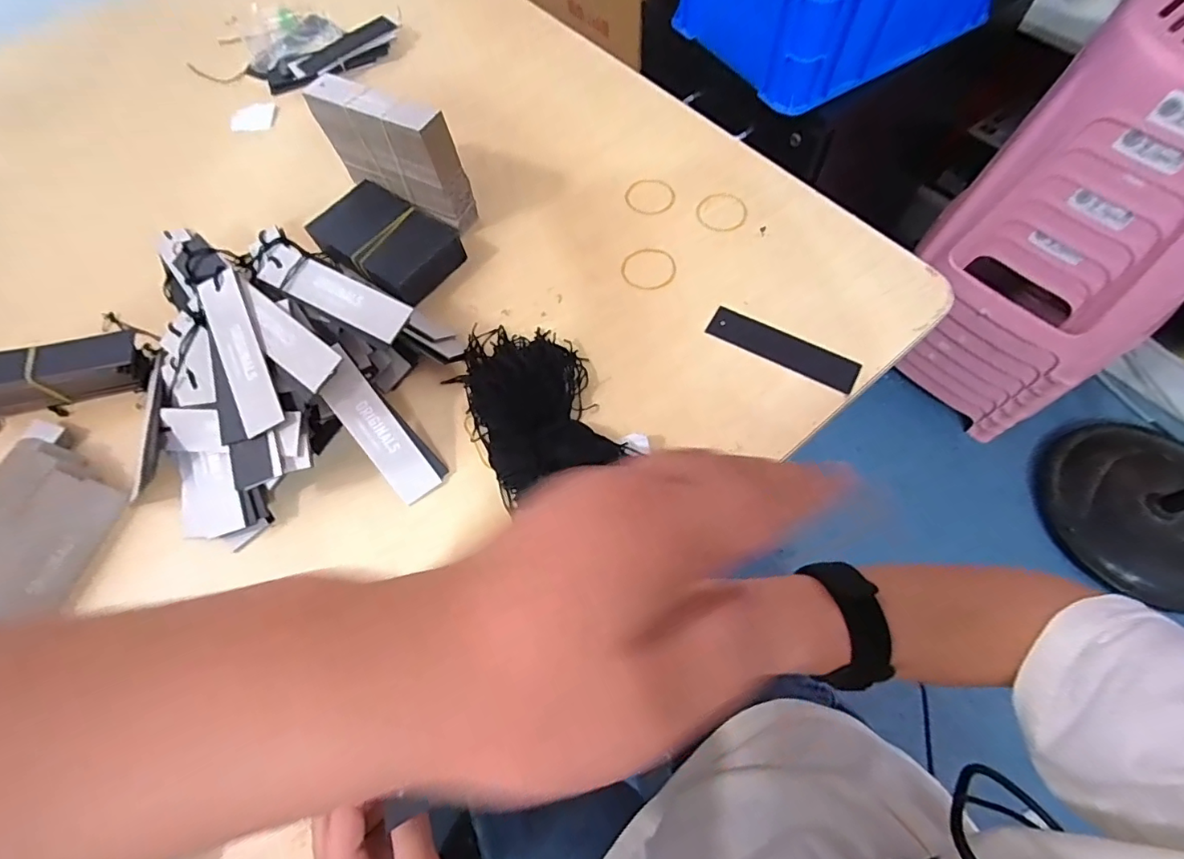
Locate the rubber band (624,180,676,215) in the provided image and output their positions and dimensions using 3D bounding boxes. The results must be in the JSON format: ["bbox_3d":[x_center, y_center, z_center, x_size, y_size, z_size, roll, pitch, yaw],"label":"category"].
[{"bbox_3d":[0.059,-0.234,0.526,0.047,0.004,0.045,-1,75,2],"label":"rubber band"}]

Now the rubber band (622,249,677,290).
[{"bbox_3d":[0.053,-0.151,0.487,0.051,0.004,0.047,-1,65,3],"label":"rubber band"}]

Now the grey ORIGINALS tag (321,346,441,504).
[{"bbox_3d":[-0.160,0.000,0.389,0.032,0.006,0.119,-35,101,-8],"label":"grey ORIGINALS tag"}]

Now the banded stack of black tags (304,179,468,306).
[{"bbox_3d":[-0.195,-0.177,0.497,0.143,0.039,0.088,34,72,17],"label":"banded stack of black tags"}]

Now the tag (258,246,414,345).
[{"bbox_3d":[-0.194,-0.103,0.395,0.124,0.011,0.032,26,69,14],"label":"tag"}]

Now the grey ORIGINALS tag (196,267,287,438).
[{"bbox_3d":[-0.255,-0.056,0.378,0.033,0.004,0.126,-25,82,7],"label":"grey ORIGINALS tag"}]

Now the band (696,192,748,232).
[{"bbox_3d":[0.129,-0.213,0.512,0.048,0.006,0.047,-1,71,3],"label":"band"}]

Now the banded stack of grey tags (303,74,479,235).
[{"bbox_3d":[-0.181,-0.251,0.485,0.130,0.107,0.038,23,69,13],"label":"banded stack of grey tags"}]

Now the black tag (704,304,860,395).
[{"bbox_3d":[0.160,-0.069,0.443,0.125,0.004,0.034,26,69,14],"label":"black tag"}]

